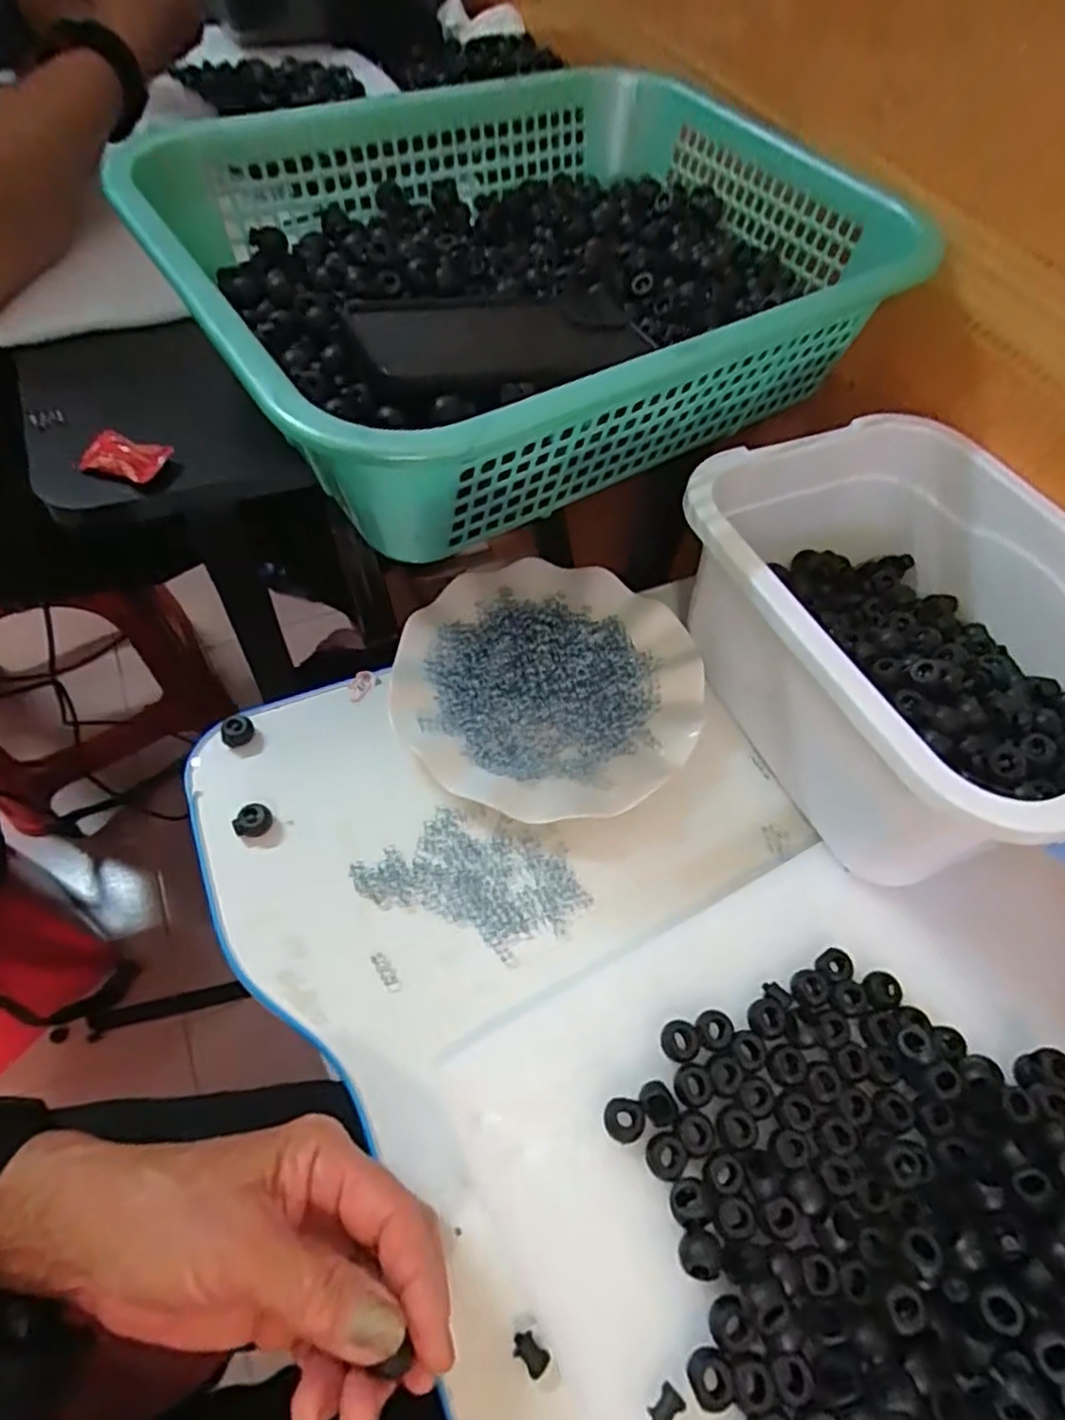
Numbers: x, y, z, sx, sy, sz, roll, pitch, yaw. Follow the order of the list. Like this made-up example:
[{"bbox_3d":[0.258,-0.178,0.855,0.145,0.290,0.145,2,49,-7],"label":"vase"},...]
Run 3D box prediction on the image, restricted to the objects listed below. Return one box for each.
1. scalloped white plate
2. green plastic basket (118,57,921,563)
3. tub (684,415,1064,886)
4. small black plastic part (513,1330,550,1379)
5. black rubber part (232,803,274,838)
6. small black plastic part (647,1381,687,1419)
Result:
[{"bbox_3d":[0.010,-0.018,0.427,0.177,0.019,0.174,2,57,-3],"label":"scalloped white plate"},{"bbox_3d":[-0.006,-0.266,0.413,0.389,0.096,0.309,-29,64,-21],"label":"green plastic basket"},{"bbox_3d":[0.208,-0.036,0.394,0.198,0.113,0.259,-24,62,-19],"label":"tub"},{"bbox_3d":[-0.001,0.251,0.274,0.015,0.007,0.010,38,62,19],"label":"small black plastic part"},{"bbox_3d":[-0.151,0.059,0.380,0.017,0.010,0.020,40,63,19],"label":"black rubber part"},{"bbox_3d":[0.049,0.260,0.262,0.010,0.007,0.015,39,62,19],"label":"small black plastic part"}]

